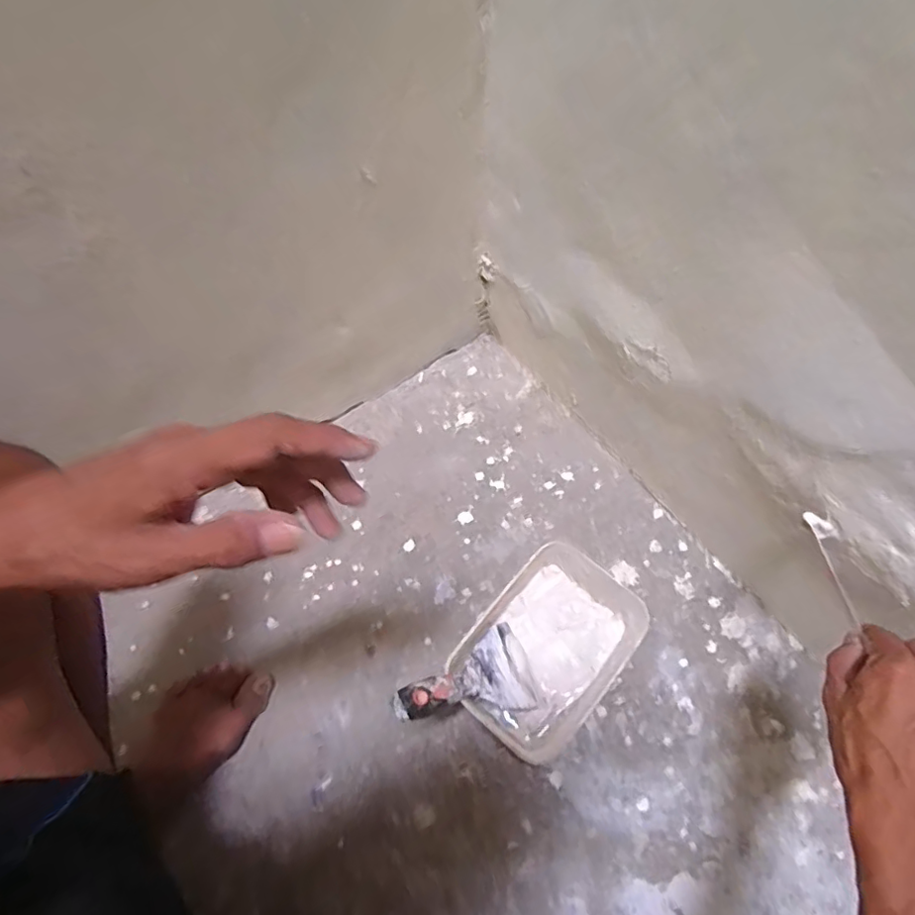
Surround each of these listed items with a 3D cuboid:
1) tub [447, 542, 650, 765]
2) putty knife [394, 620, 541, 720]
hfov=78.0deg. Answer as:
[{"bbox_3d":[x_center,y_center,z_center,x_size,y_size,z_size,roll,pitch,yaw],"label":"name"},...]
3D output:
[{"bbox_3d":[0.103,0.201,0.610,0.143,0.084,0.216,39,72,20],"label":"tub"},{"bbox_3d":[0.016,0.224,0.559,0.019,0.203,0.086,-43,63,24],"label":"putty knife"}]

